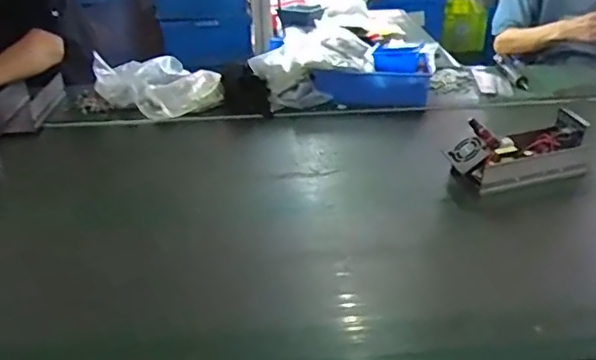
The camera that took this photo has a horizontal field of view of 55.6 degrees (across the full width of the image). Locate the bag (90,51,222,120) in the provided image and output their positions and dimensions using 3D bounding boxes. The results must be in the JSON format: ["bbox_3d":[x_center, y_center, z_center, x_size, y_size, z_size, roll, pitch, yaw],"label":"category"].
[{"bbox_3d":[-0.361,-0.246,1.457,0.348,0.107,0.241,19,35,33],"label":"bag"}]

